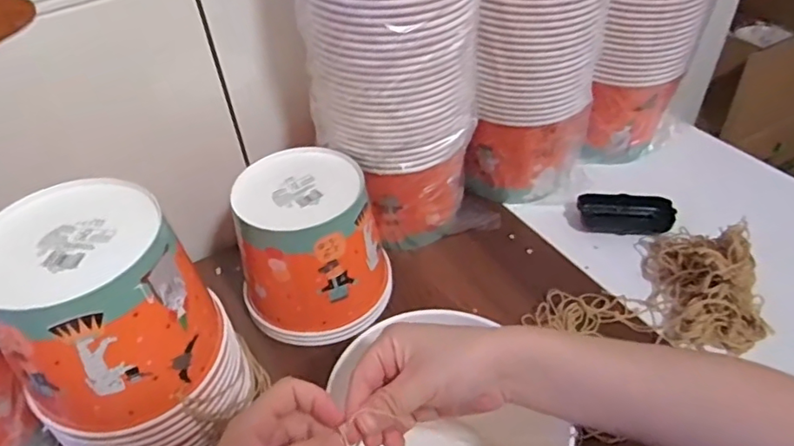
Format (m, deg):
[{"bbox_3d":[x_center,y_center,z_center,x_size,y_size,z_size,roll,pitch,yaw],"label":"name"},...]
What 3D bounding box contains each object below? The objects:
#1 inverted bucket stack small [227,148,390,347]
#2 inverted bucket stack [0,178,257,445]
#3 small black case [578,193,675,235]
[{"bbox_3d":[-0.087,0.024,0.594,0.151,0.144,0.145,-11,44,-7],"label":"inverted bucket stack small"},{"bbox_3d":[-0.222,0.092,0.463,0.151,0.213,0.143,-26,48,-21],"label":"inverted bucket stack"},{"bbox_3d":[0.281,-0.014,0.697,0.108,0.026,0.049,3,45,8],"label":"small black case"}]

